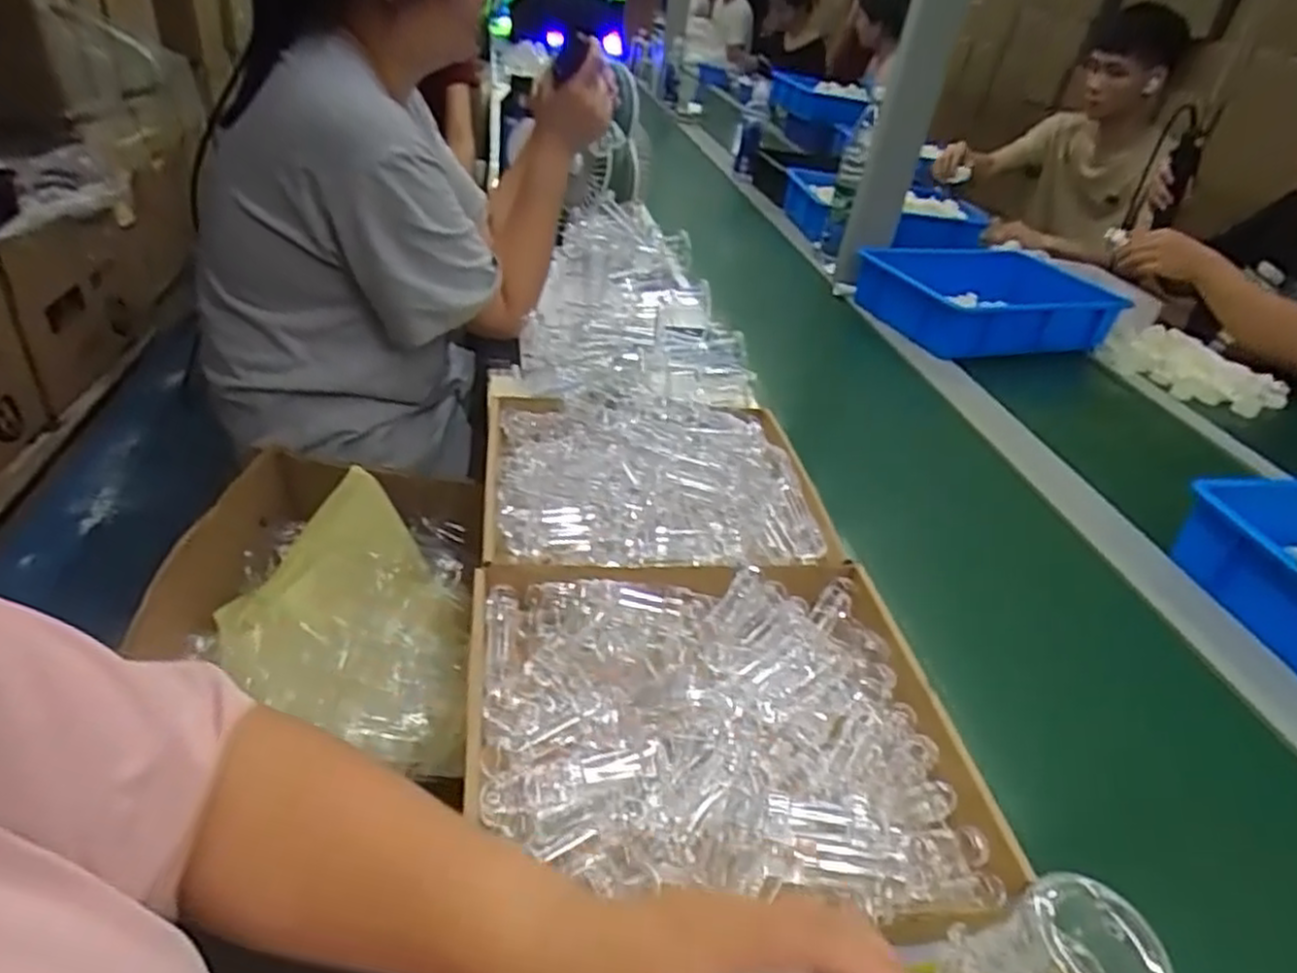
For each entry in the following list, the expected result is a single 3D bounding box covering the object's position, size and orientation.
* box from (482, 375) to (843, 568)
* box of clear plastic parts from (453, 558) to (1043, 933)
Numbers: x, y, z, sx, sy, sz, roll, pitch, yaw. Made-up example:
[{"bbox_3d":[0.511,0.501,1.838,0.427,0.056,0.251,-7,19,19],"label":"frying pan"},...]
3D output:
[{"bbox_3d":[-0.001,-0.025,0.718,0.301,0.079,0.293,1,35,-11],"label":"box"},{"bbox_3d":[0.044,0.147,0.498,0.318,0.045,0.278,2,35,-10],"label":"box of clear plastic parts"}]

